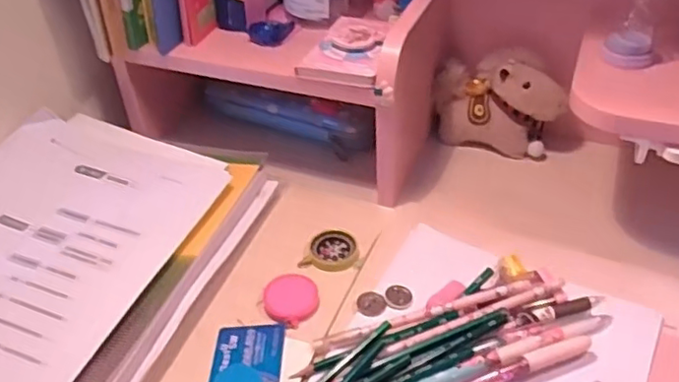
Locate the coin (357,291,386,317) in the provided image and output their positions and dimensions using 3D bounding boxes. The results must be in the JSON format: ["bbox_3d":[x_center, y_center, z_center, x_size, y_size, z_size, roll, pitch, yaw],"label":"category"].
[{"bbox_3d":[0.026,0.093,0.511,0.023,0.004,0.022,0,57,0],"label":"coin"}]

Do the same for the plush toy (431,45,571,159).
[{"bbox_3d":[0.164,-0.093,0.651,0.128,0.096,0.047,11,41,16],"label":"plush toy"}]

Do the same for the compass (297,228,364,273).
[{"bbox_3d":[-0.005,0.053,0.564,0.052,0.012,0.045,6,40,11],"label":"compass"}]

